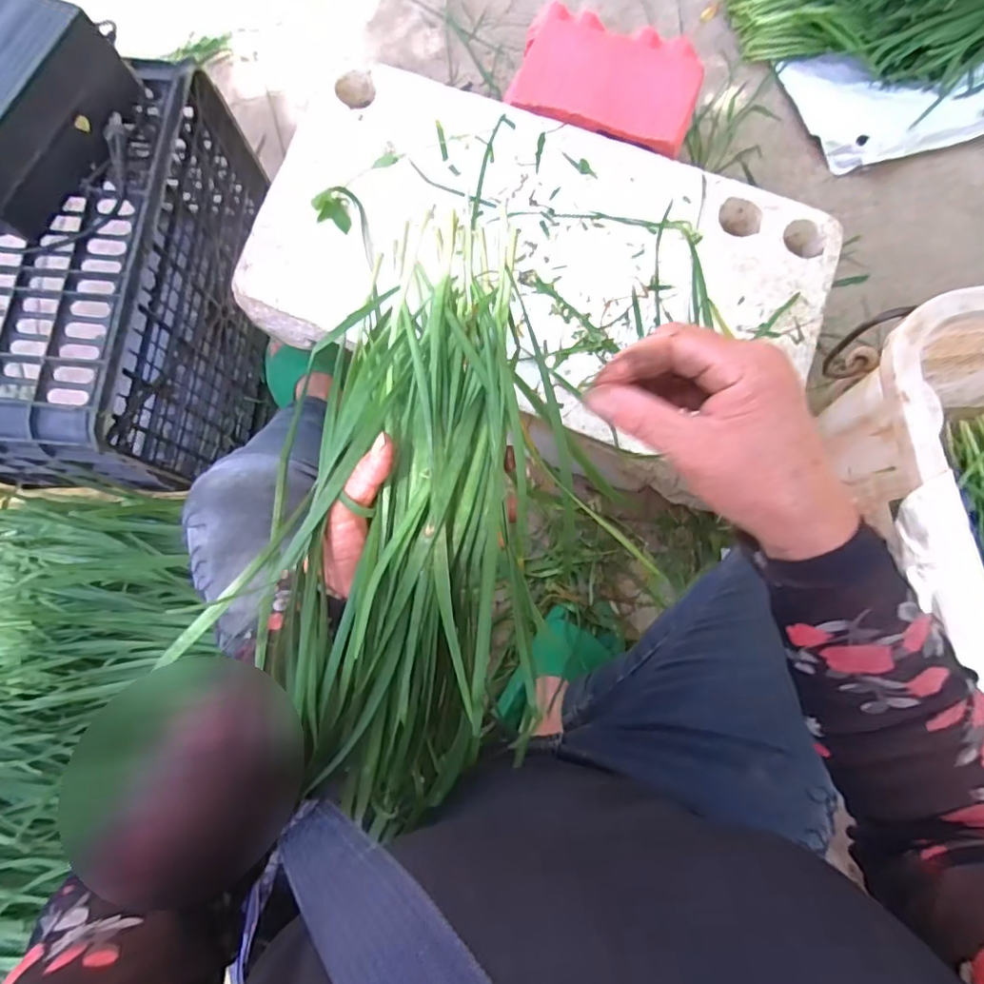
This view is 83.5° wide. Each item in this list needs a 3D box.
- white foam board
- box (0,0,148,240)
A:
[{"bbox_3d":[0.058,-0.269,0.642,0.639,0.043,0.349,19,82,5],"label":"white foam board"},{"bbox_3d":[-0.467,-0.373,0.539,0.119,0.086,0.215,27,80,6],"label":"box"}]

